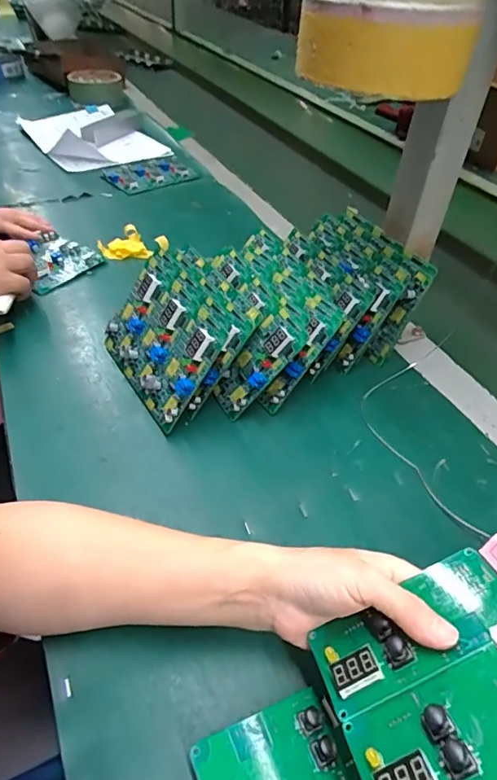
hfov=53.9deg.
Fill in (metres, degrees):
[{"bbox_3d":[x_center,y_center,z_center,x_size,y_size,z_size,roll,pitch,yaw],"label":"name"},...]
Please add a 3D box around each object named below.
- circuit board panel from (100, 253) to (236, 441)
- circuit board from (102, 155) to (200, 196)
[{"bbox_3d":[-0.079,-0.050,0.452,0.028,0.113,0.145,16,26,-50],"label":"circuit board panel"},{"bbox_3d":[-0.166,-0.371,0.843,0.158,0.020,0.107,-27,51,-29],"label":"circuit board"}]

